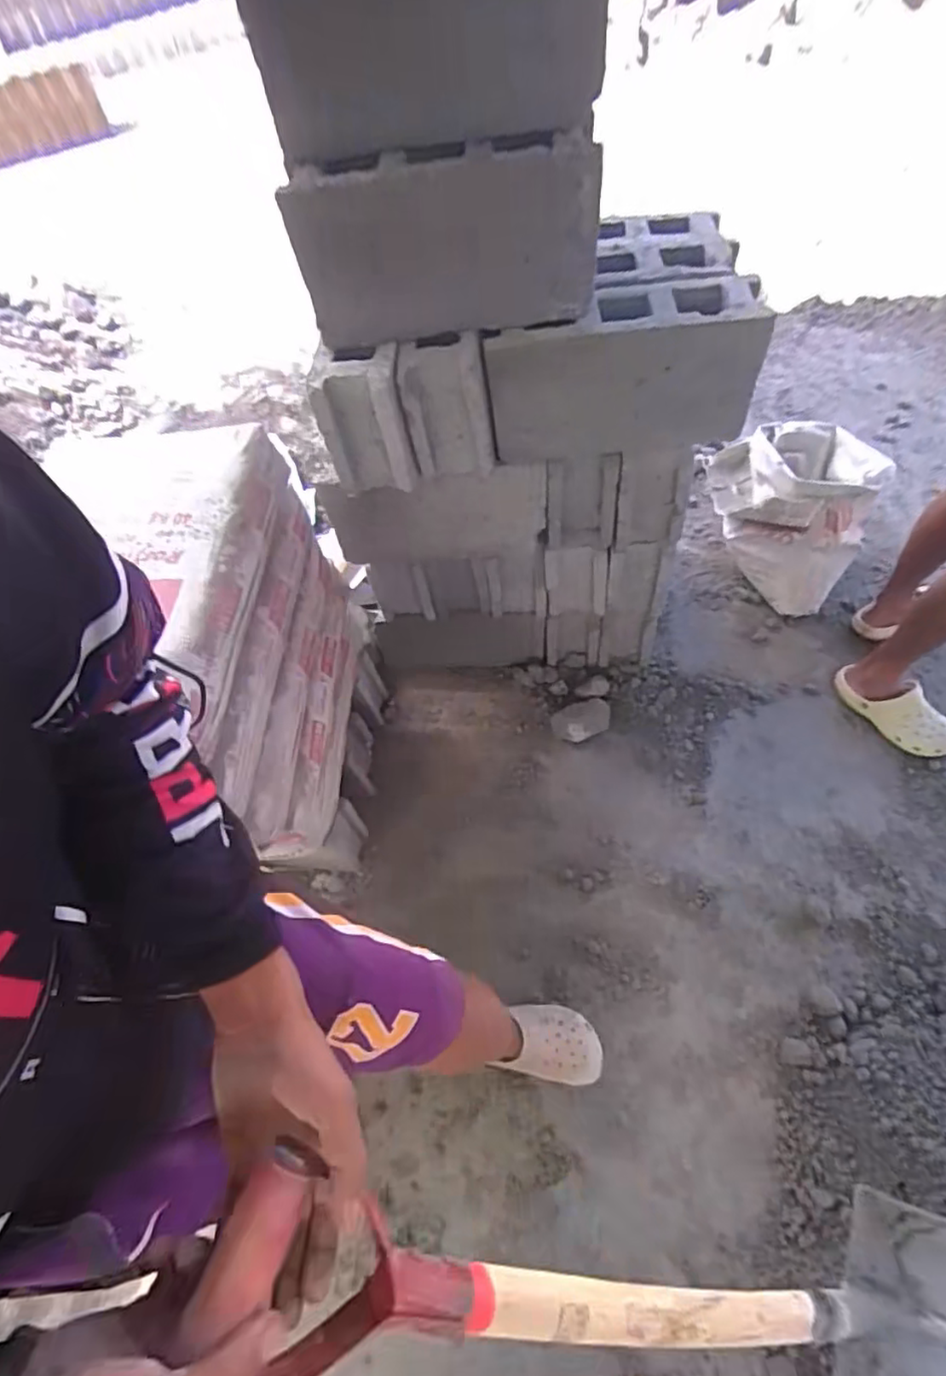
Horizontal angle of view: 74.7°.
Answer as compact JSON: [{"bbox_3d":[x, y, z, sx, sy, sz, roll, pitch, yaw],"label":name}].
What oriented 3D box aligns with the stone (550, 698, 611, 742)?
[{"bbox_3d":[0.255,0.072,1.439,0.146,0.059,0.089,-22,60,-10],"label":"stone"}]

